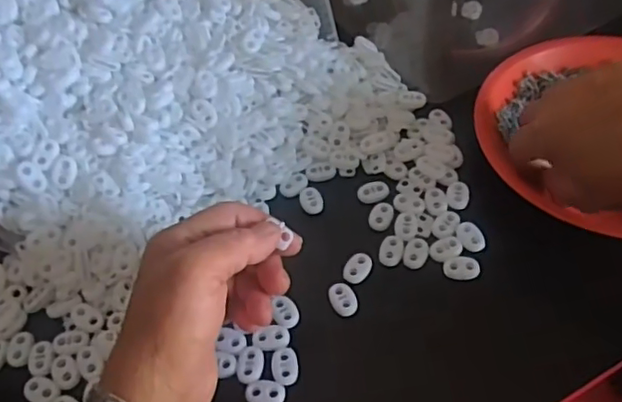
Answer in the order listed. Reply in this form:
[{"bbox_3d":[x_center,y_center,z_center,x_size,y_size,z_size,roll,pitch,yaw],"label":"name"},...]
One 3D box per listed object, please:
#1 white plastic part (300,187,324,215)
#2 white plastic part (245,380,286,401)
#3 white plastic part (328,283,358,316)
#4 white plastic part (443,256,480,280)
[{"bbox_3d":[0.000,-0.001,0.426,0.016,0.004,0.023,-9,53,-1],"label":"white plastic part"},{"bbox_3d":[-0.026,0.111,0.342,0.022,0.004,0.016,-8,53,-1],"label":"white plastic part"},{"bbox_3d":[0.020,0.062,0.376,0.016,0.005,0.022,-18,53,-8],"label":"white plastic part"},{"bbox_3d":[0.097,0.042,0.380,0.022,0.004,0.015,-5,53,1],"label":"white plastic part"}]

